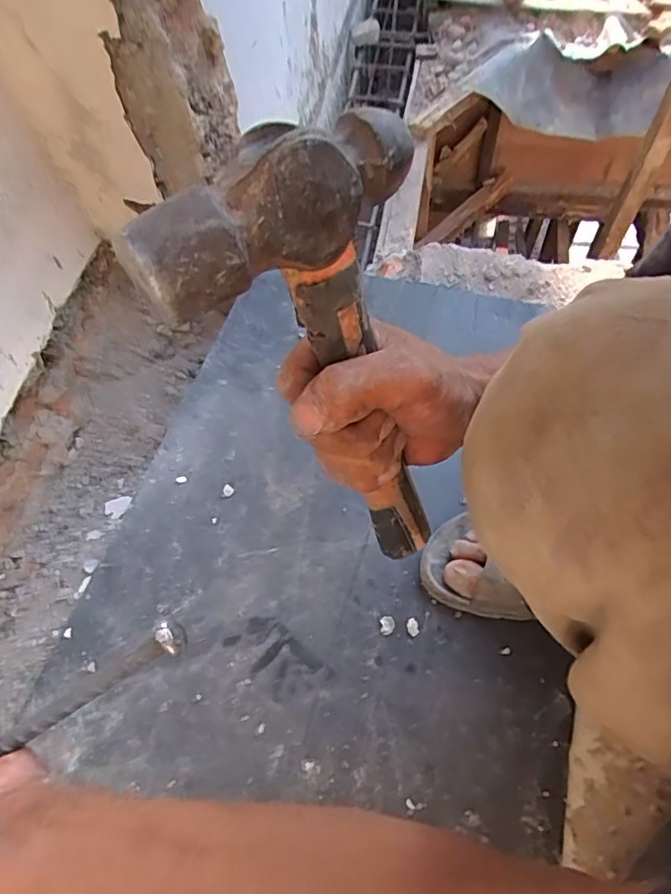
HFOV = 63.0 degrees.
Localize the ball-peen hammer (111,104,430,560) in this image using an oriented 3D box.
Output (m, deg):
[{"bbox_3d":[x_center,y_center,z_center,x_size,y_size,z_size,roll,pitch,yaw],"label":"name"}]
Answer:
[{"bbox_3d":[0.009,-0.020,0.269,0.042,0.247,0.104,20,62,33],"label":"ball-peen hammer"}]

